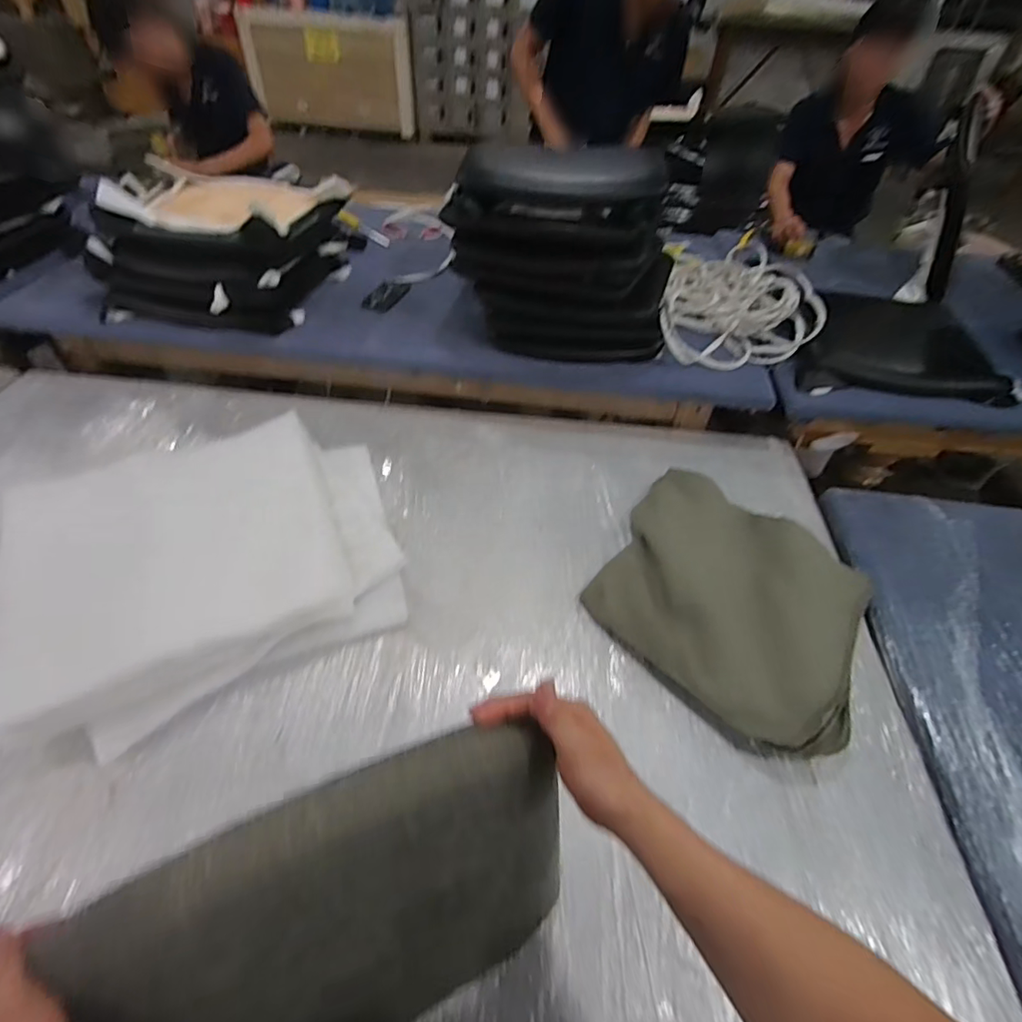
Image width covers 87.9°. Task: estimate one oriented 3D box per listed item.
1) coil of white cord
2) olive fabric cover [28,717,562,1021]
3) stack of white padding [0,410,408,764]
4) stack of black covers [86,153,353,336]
[{"bbox_3d":[0.617,-0.613,1.494,0.398,0.118,0.626,10,54,3],"label":"coil of white cord"},{"bbox_3d":[-0.128,0.396,0.513,0.375,0.400,0.059,-19,37,-21],"label":"olive fabric cover"},{"bbox_3d":[-0.563,0.076,0.995,0.659,0.075,0.615,-14,58,-19],"label":"stack of white padding"},{"bbox_3d":[-0.754,-0.705,1.412,0.505,0.252,0.486,8,48,5],"label":"stack of black covers"}]

